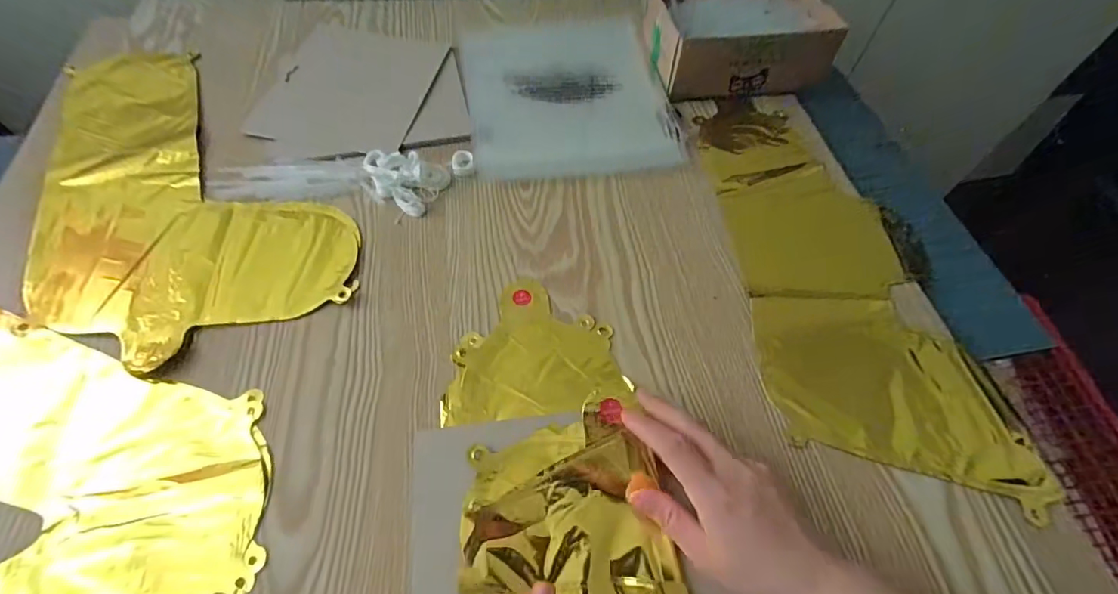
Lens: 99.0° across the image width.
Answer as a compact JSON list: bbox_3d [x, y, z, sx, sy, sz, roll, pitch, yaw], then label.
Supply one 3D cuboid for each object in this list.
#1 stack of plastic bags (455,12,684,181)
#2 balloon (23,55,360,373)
[{"bbox_3d":[0.006,-0.226,0.526,0.210,0.015,0.243,-9,59,-7],"label":"stack of plastic bags"},{"bbox_3d":[-0.368,-0.094,0.433,0.210,0.010,0.409,-40,67,-23],"label":"balloon"}]

